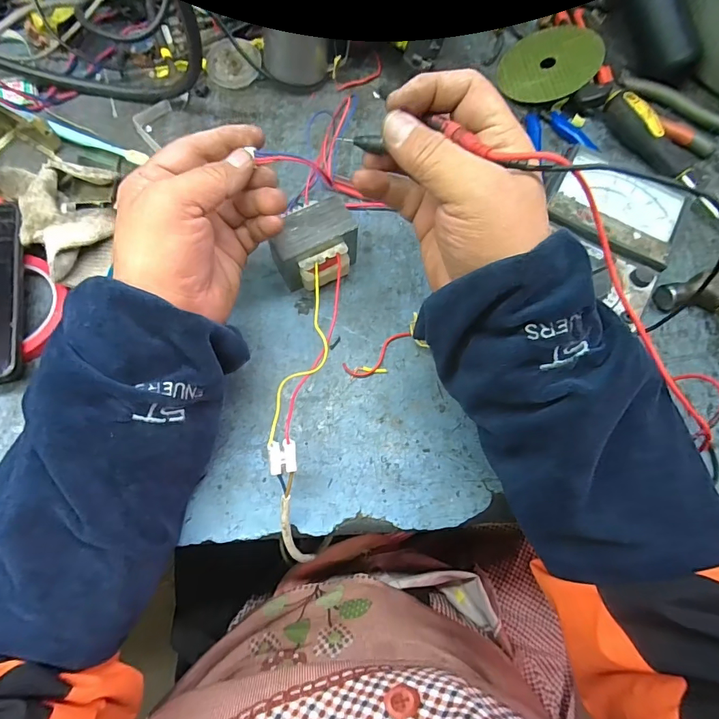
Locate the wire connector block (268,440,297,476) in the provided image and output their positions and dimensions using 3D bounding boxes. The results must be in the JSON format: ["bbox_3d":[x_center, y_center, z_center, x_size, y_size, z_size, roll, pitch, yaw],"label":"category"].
[{"bbox_3d":[-0.050,0.064,0.278,0.018,0.009,0.021,-6,94,-13],"label":"wire connector block"}]

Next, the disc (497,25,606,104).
[{"bbox_3d":[0.202,-0.316,0.449,0.098,0.004,0.100,-2,70,24],"label":"disc"}]

